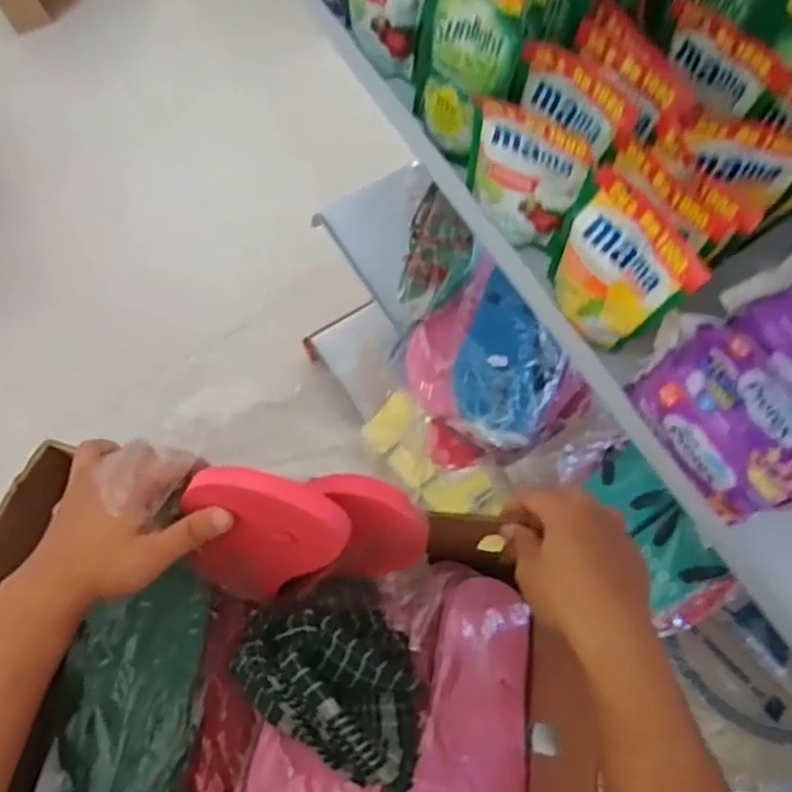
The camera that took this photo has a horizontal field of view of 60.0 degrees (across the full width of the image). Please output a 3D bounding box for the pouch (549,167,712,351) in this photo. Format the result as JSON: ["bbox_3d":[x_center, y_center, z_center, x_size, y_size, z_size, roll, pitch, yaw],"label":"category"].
[{"bbox_3d":[0.142,-0.080,0.440,0.050,0.088,0.089,-37,75,-13],"label":"pouch"}]

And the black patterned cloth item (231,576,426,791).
[{"bbox_3d":[-0.042,0.213,0.500,0.113,0.074,0.145,-29,74,-10],"label":"black patterned cloth item"}]

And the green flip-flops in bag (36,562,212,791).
[{"bbox_3d":[-0.207,0.257,0.524,0.099,0.040,0.237,8,71,2],"label":"green flip-flops in bag"}]

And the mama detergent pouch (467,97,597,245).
[{"bbox_3d":[0.082,-0.147,0.464,0.084,0.102,0.023,33,73,10],"label":"mama detergent pouch"}]

